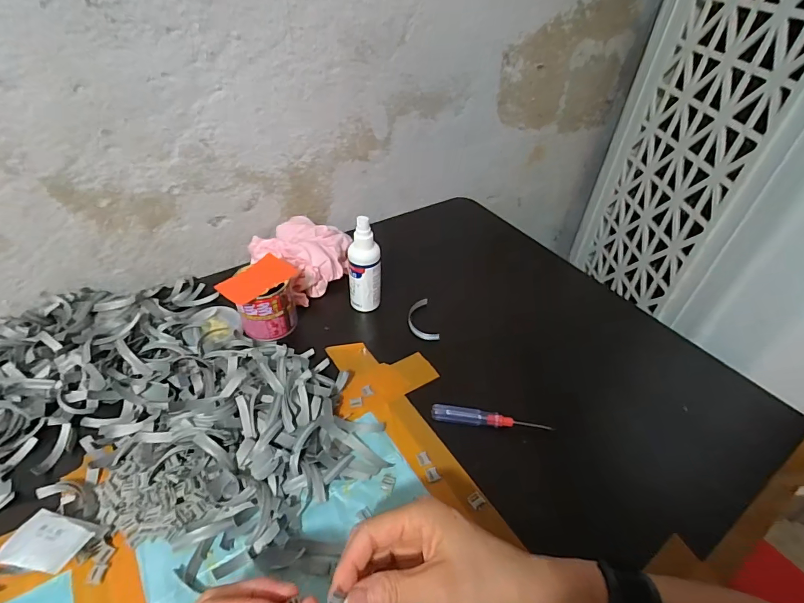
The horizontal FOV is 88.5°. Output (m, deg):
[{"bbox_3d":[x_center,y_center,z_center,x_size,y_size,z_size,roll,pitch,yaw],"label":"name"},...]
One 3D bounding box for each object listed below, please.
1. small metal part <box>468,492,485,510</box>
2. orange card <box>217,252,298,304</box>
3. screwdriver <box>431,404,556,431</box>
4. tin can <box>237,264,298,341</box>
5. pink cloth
[{"bbox_3d":[0.067,0.178,0.370,0.011,0.005,0.012,-24,48,-26],"label":"small metal part"},{"bbox_3d":[-0.167,-0.028,0.481,0.053,0.006,0.086,35,49,25],"label":"orange card"},{"bbox_3d":[0.090,0.121,0.423,0.118,0.013,0.015,7,42,6],"label":"screwdriver"},{"bbox_3d":[-0.164,0.003,0.492,0.063,0.058,0.061,4,42,3],"label":"tin can"},{"bbox_3d":[-0.136,-0.067,0.574,0.118,0.056,0.121,31,49,28],"label":"pink cloth"}]

